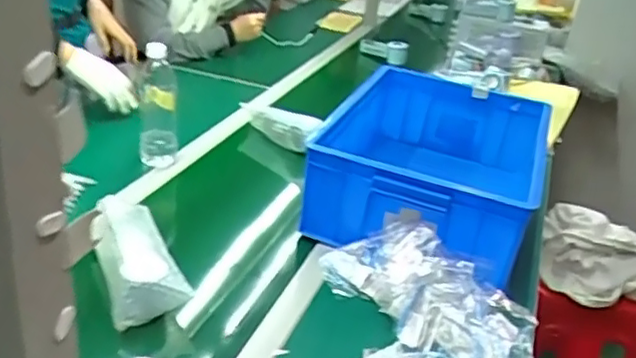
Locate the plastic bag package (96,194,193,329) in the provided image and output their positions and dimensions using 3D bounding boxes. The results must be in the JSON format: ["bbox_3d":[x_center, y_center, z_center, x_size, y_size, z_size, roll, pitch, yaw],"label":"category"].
[{"bbox_3d":[-0.248,0.105,0.856,0.086,0.067,0.205,-9,32,-29],"label":"plastic bag package"}]

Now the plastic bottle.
[{"bbox_3d":[-0.291,-0.133,1.153,0.066,0.225,0.063,1,29,-12],"label":"plastic bottle"}]

